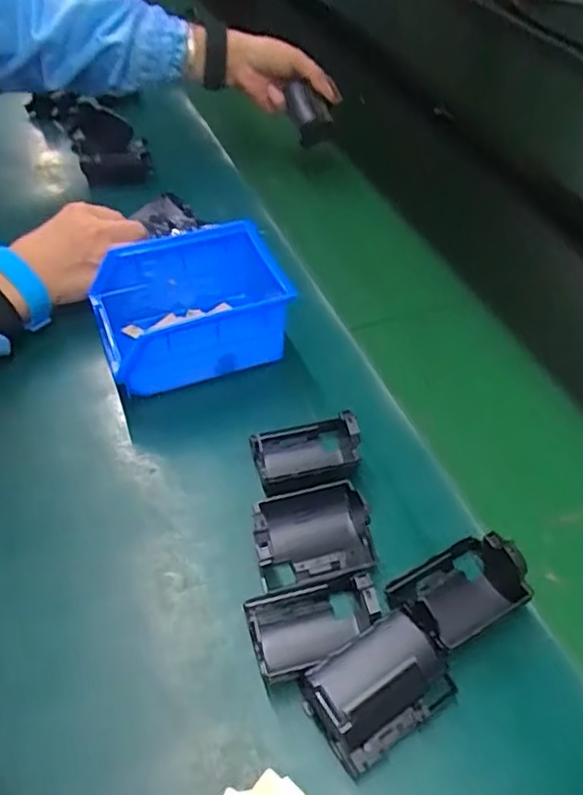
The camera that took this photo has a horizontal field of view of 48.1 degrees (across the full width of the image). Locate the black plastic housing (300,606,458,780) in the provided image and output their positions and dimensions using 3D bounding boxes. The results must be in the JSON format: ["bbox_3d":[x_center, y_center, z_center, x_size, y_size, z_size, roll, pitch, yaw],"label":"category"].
[{"bbox_3d":[0.045,0.151,0.336,0.070,0.044,0.046,-26,53,-23],"label":"black plastic housing"}]

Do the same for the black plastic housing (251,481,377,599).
[{"bbox_3d":[0.013,0.082,0.400,0.072,0.037,0.054,-11,48,-12],"label":"black plastic housing"}]

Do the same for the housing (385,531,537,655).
[{"bbox_3d":[0.097,0.111,0.376,0.076,0.039,0.053,-23,52,-21],"label":"housing"}]

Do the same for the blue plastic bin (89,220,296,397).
[{"bbox_3d":[-0.074,-0.068,0.516,0.149,0.078,0.110,-16,49,-16],"label":"blue plastic bin"}]

